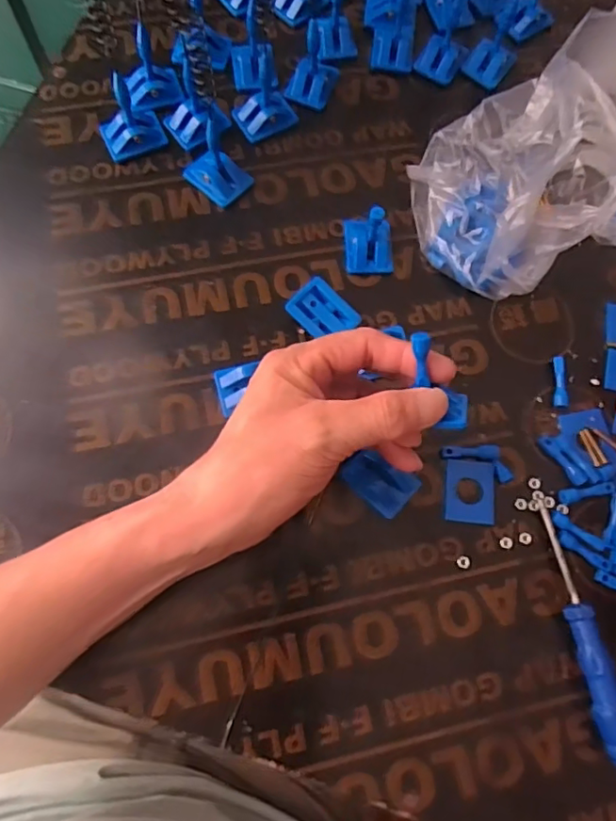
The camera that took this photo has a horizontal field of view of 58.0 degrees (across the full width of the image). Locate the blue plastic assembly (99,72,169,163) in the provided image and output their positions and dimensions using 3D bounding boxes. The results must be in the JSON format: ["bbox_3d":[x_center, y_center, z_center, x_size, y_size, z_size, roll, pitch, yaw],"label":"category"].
[{"bbox_3d":[-0.134,-0.219,0.408,0.045,0.052,0.032,-25,76,-9],"label":"blue plastic assembly"}]

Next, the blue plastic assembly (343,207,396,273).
[{"bbox_3d":[0.046,-0.129,0.398,0.035,0.043,0.046,0,73,-2],"label":"blue plastic assembly"}]

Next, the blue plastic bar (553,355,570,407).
[{"bbox_3d":[0.177,-0.020,0.390,0.009,0.008,0.038,4,73,-1],"label":"blue plastic bar"}]

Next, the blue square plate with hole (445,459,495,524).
[{"bbox_3d":[0.108,0.053,0.367,0.032,0.004,0.041,6,73,0],"label":"blue square plate with hole"}]

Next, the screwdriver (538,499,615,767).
[{"bbox_3d":[0.166,0.132,0.339,0.017,0.019,0.150,-12,74,-6],"label":"screwdriver"}]

